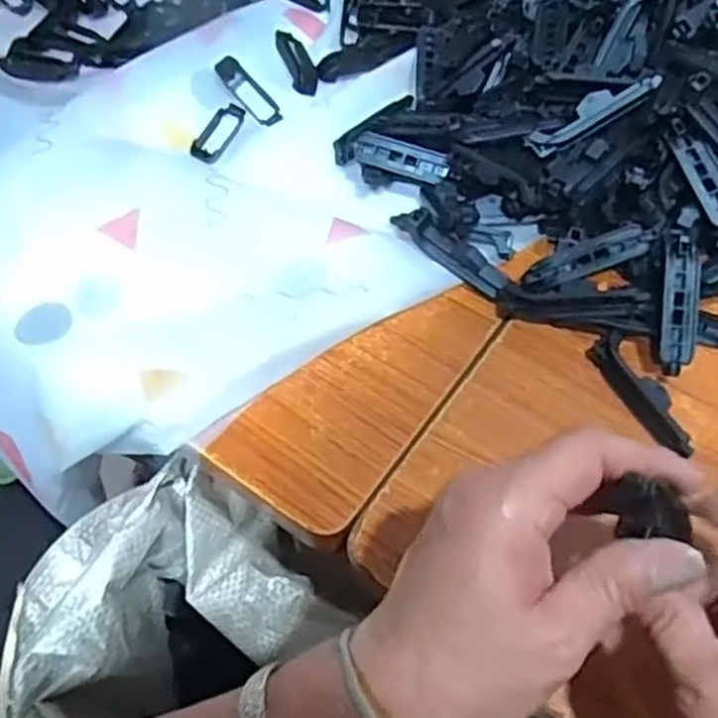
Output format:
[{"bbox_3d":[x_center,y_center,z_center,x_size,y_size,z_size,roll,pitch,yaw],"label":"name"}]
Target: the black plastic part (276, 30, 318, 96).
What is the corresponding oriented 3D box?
[{"bbox_3d":[-0.043,-0.208,0.524,0.019,0.008,0.059,-18,62,-8],"label":"black plastic part"}]

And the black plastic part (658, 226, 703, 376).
[{"bbox_3d":[0.172,-0.032,0.403,0.018,0.015,0.078,4,89,6],"label":"black plastic part"}]

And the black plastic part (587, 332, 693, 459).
[{"bbox_3d":[0.151,0.018,0.398,0.020,0.018,0.075,-25,63,-12],"label":"black plastic part"}]

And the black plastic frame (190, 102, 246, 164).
[{"bbox_3d":[-0.092,-0.149,0.495,0.018,0.004,0.056,28,58,-5],"label":"black plastic frame"}]

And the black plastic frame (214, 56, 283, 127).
[{"bbox_3d":[-0.074,-0.181,0.507,0.018,0.012,0.058,-42,85,-17],"label":"black plastic frame"}]

